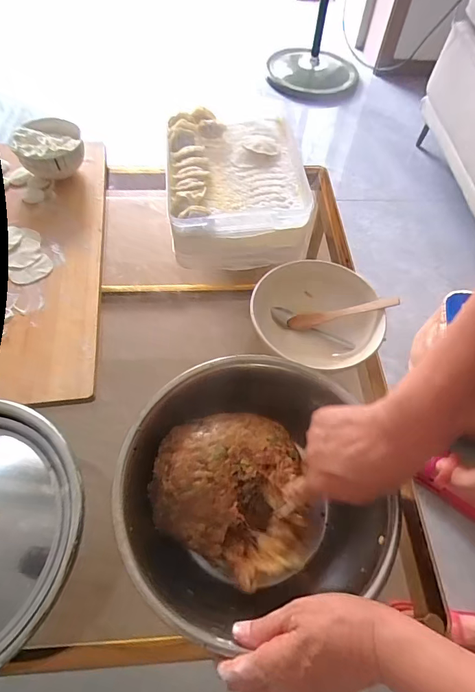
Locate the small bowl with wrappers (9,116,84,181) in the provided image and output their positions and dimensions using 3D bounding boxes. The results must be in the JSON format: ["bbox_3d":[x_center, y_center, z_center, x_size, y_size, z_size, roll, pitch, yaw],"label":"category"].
[{"bbox_3d":[-0.332,-0.348,0.713,0.110,0.067,0.118,-14,62,-10],"label":"small bowl with wrappers"}]

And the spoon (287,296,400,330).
[{"bbox_3d":[0.148,-0.047,0.567,0.155,0.011,0.024,-12,58,20],"label":"spoon"}]

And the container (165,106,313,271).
[{"bbox_3d":[-0.001,-0.280,0.689,0.228,0.095,0.318,-3,61,-4],"label":"container"}]

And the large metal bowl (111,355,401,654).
[{"bbox_3d":[0.015,0.152,0.434,0.269,0.100,0.257,1,60,-2],"label":"large metal bowl"}]

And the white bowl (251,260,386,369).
[{"bbox_3d":[0.110,-0.045,0.579,0.176,0.069,0.143,13,61,5],"label":"white bowl"}]

